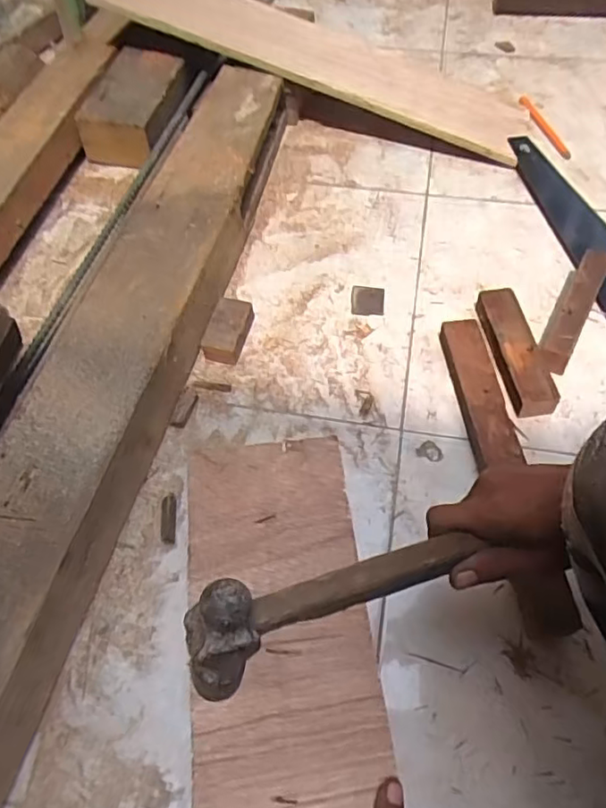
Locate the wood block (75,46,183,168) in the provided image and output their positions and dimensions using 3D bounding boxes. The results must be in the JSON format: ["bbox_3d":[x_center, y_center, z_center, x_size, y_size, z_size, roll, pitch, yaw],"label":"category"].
[{"bbox_3d":[-0.266,-0.474,0.921,0.119,0.066,0.203,8,59,7],"label":"wood block"}]

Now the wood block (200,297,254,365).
[{"bbox_3d":[-0.090,-0.087,0.706,0.047,0.038,0.079,13,60,10],"label":"wood block"}]

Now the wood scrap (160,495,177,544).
[{"bbox_3d":[-0.134,0.116,0.583,0.015,0.016,0.047,-2,74,1],"label":"wood scrap"}]

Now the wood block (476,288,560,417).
[{"bbox_3d":[0.242,-0.062,0.671,0.047,0.036,0.161,-8,58,-3],"label":"wood block"}]

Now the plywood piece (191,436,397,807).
[{"bbox_3d":[-0.020,0.197,0.528,0.157,0.008,0.362,-6,59,-1],"label":"plywood piece"}]

